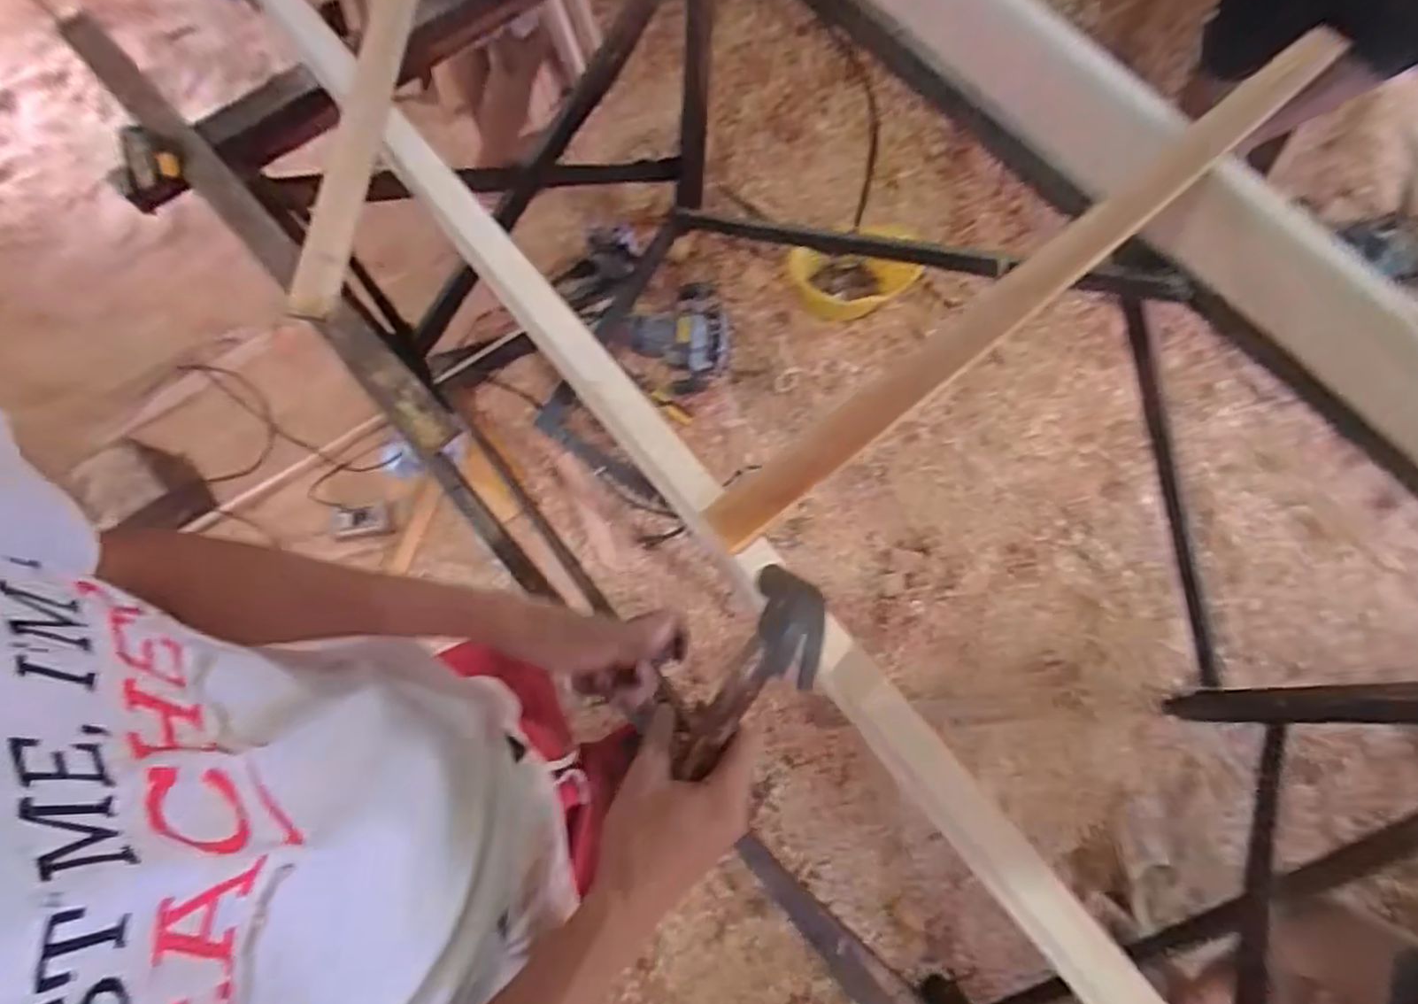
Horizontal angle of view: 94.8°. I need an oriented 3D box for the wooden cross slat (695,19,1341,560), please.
[{"bbox_3d":[0.365,-0.244,0.696,0.910,0.027,0.054,-37,78,-10],"label":"wooden cross slat"}]

